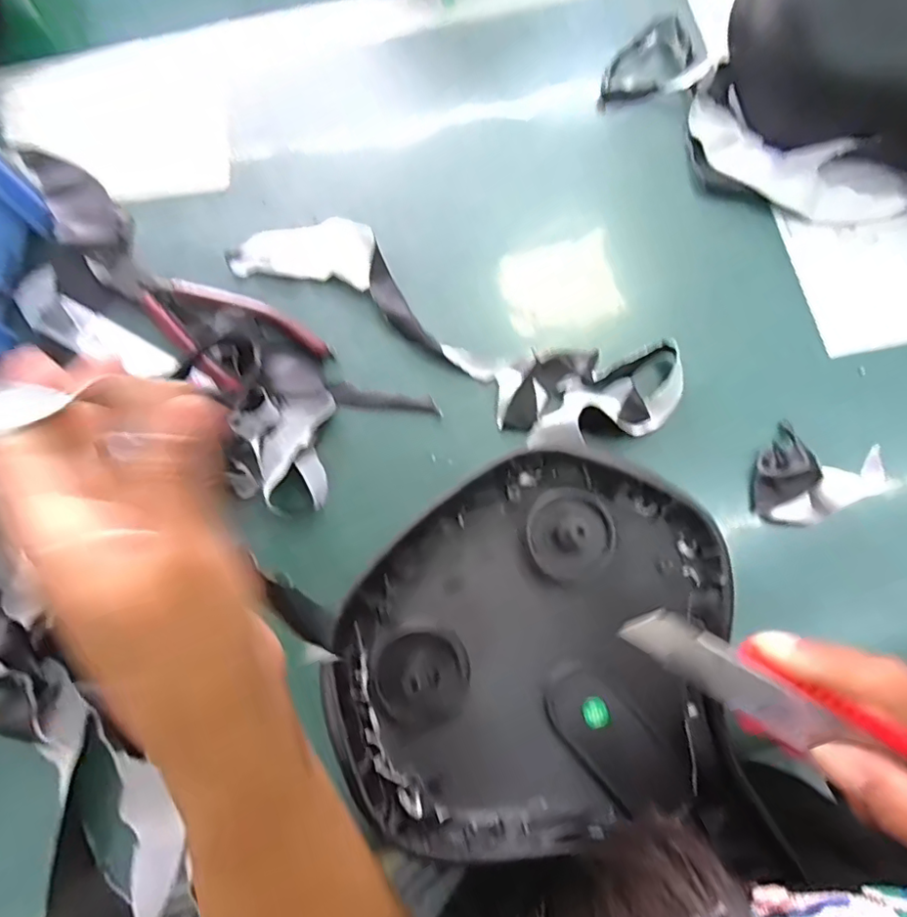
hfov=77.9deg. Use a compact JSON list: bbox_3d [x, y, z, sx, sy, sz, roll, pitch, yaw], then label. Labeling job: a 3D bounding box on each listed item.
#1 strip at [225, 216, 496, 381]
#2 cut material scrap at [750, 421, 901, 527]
[{"bbox_3d":[-0.049,-0.108,0.343,0.175,0.015,0.054,24,77,8],"label":"strip"},{"bbox_3d":[0.192,0.007,0.306,0.059,0.031,0.051,-24,76,-4],"label":"cut material scrap"}]

